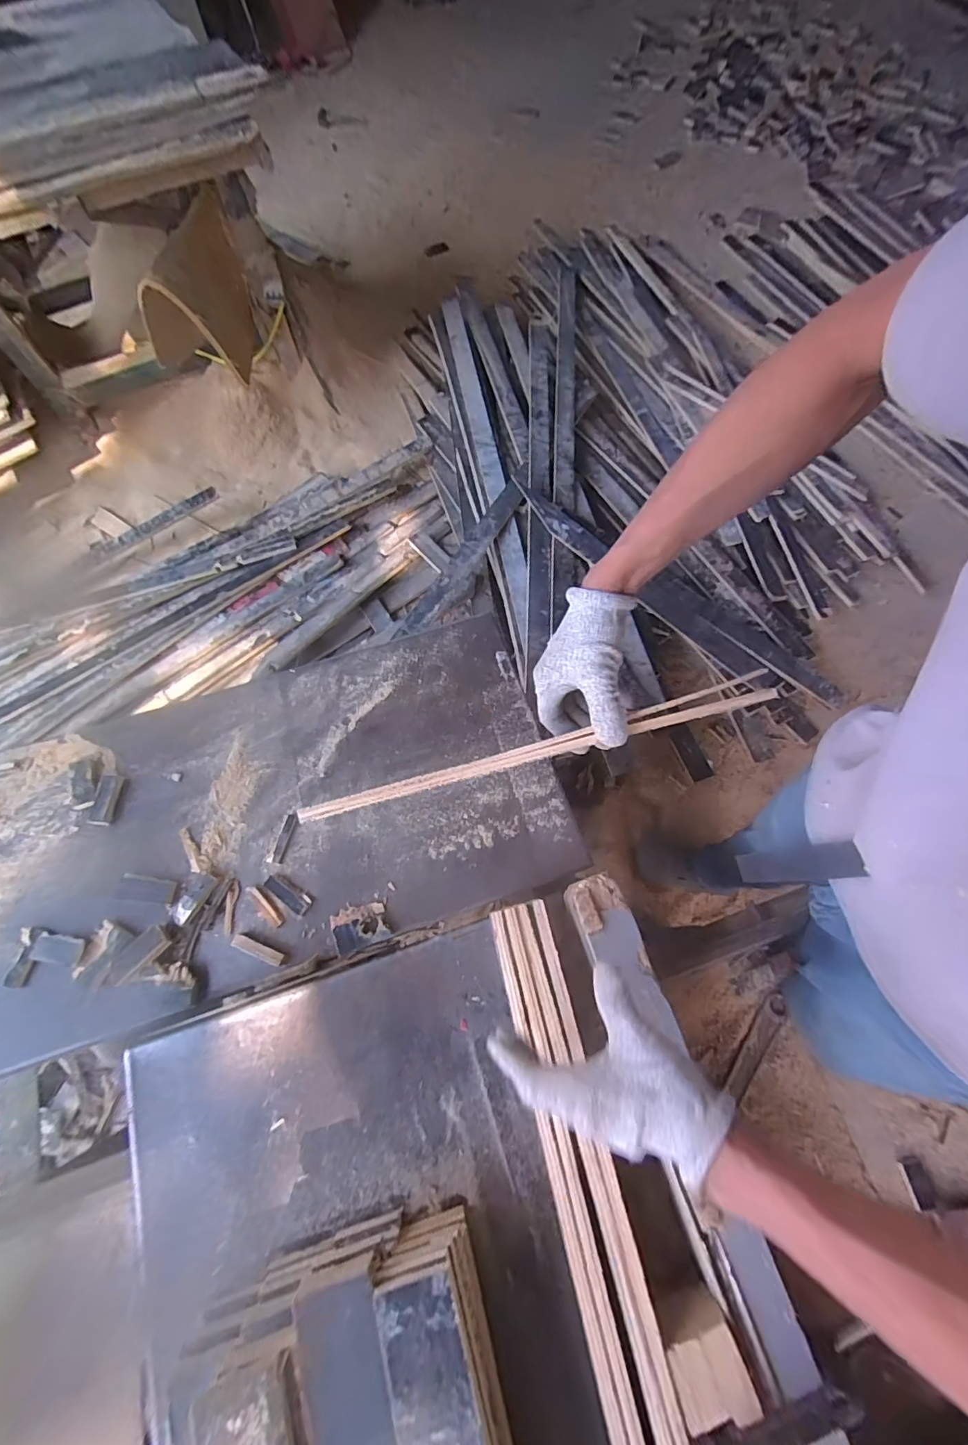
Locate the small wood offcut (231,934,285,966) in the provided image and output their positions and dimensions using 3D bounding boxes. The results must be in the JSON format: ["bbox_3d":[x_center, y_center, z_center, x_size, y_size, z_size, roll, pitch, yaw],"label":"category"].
[{"bbox_3d":[-0.260,0.260,0.573,0.064,0.012,0.015,19,69,9],"label":"small wood offcut"}]

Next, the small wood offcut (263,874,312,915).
[{"bbox_3d":[-0.236,0.206,0.603,0.061,0.005,0.022,32,71,13],"label":"small wood offcut"}]

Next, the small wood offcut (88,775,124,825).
[{"bbox_3d":[-0.476,0.096,0.630,0.026,0.014,0.062,7,68,4],"label":"small wood offcut"}]

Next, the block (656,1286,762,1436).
[{"bbox_3d":[0.194,0.568,0.451,0.060,0.057,0.065,-18,68,-6],"label":"block"}]

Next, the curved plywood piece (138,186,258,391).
[{"bbox_3d":[-0.772,-1.129,1.364,0.171,0.338,0.331,11,68,5],"label":"curved plywood piece"}]

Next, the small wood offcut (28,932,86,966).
[{"bbox_3d":[-0.476,0.254,0.564,0.059,0.019,0.029,7,68,4],"label":"small wood offcut"}]

